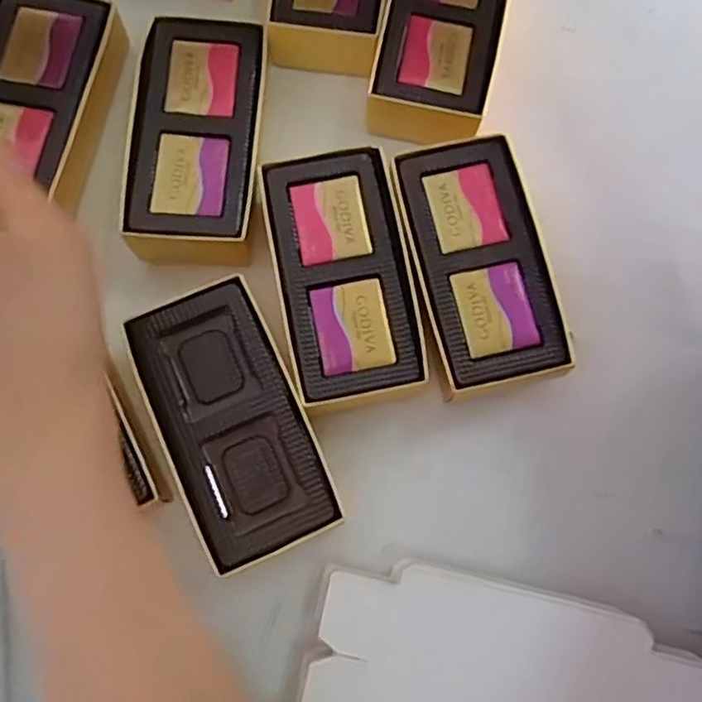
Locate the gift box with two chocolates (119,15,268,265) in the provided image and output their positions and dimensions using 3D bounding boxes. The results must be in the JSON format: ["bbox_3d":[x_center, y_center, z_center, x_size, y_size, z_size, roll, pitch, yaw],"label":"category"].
[{"bbox_3d":[-0.072,-0.101,0.308,0.057,0.029,0.115,1,77,0],"label":"gift box with two chocolates"}]

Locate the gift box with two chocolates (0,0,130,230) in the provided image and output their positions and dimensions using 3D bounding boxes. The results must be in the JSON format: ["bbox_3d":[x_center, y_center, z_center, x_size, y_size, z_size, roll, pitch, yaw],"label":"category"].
[{"bbox_3d":[-0.153,-0.116,0.309,0.054,0.031,0.116,11,78,2],"label":"gift box with two chocolates"}]

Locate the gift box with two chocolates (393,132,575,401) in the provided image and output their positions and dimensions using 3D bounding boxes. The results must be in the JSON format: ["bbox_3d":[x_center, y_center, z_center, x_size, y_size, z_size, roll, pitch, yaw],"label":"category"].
[{"bbox_3d":[0.057,-0.039,0.300,0.056,0.031,0.115,-10,78,-3],"label":"gift box with two chocolates"}]

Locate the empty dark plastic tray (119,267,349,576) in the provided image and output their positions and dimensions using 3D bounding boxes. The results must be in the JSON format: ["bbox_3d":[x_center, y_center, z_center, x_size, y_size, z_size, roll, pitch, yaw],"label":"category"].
[{"bbox_3d":[-0.051,0.031,0.279,0.055,0.031,0.109,-23,79,-6],"label":"empty dark plastic tray"}]

